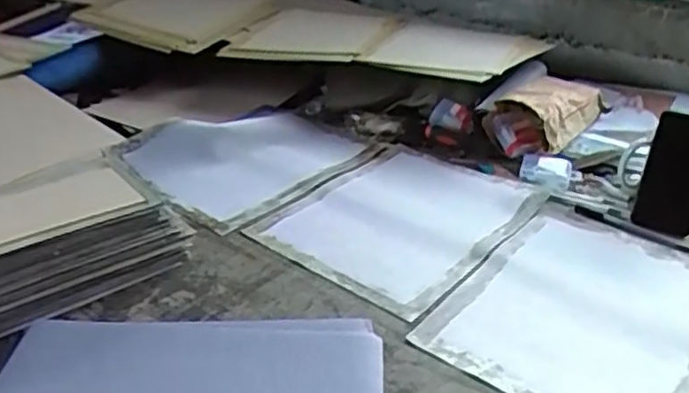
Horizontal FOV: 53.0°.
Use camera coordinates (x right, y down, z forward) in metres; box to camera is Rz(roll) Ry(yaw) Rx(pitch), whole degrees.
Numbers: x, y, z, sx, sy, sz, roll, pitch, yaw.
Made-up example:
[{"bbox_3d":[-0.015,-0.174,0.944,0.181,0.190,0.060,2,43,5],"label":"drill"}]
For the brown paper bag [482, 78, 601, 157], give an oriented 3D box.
[{"bbox_3d":[0.323,-0.137,1.097,0.117,0.068,0.217,26,36,36],"label":"brown paper bag"}]

